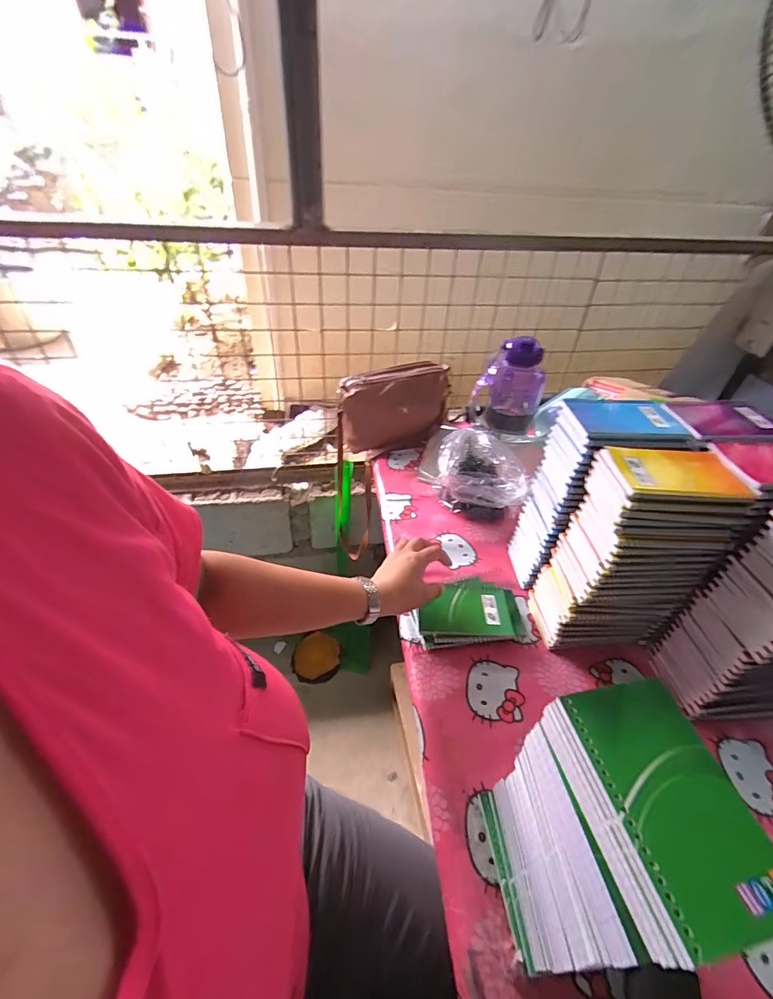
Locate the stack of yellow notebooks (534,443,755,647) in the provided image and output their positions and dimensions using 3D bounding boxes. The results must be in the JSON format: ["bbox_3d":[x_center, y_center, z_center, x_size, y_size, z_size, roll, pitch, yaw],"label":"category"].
[{"bbox_3d":[0.306,0.078,0.553,0.155,0.273,0.099,2,40,-2],"label":"stack of yellow notebooks"}]

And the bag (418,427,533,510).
[{"bbox_3d":[0.162,-0.045,0.822,0.202,0.103,0.140,10,41,7],"label":"bag"}]

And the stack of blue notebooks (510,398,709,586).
[{"bbox_3d":[0.295,0.002,0.626,0.147,0.268,0.107,0,41,-5],"label":"stack of blue notebooks"}]

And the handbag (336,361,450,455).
[{"bbox_3d":[0.018,-0.198,0.962,0.234,0.165,0.087,-3,41,-8],"label":"handbag"}]

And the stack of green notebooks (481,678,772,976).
[{"bbox_3d":[0.163,0.275,0.341,0.094,0.249,0.142,-3,41,-7],"label":"stack of green notebooks"}]

